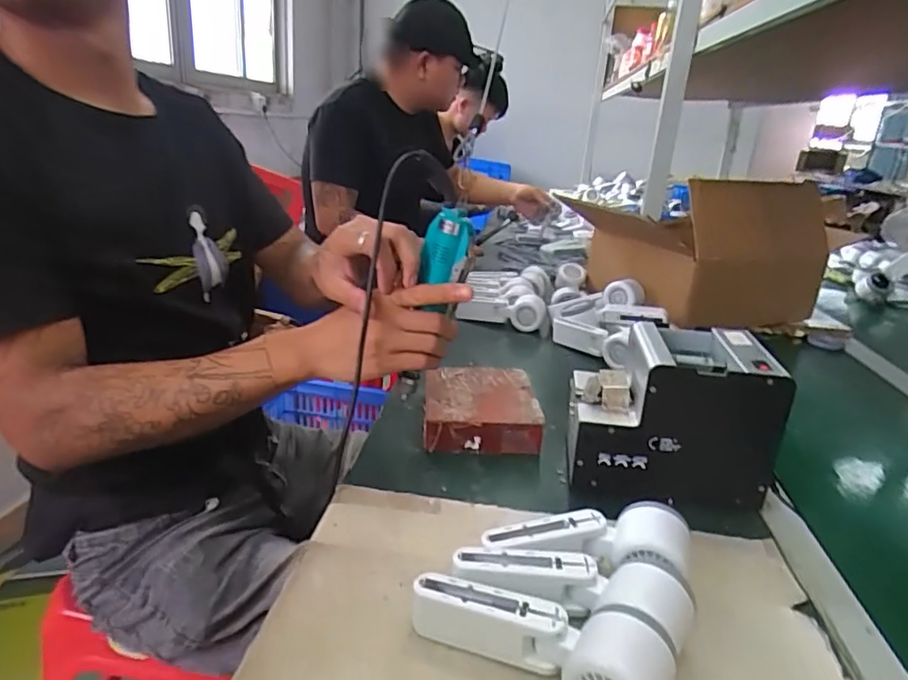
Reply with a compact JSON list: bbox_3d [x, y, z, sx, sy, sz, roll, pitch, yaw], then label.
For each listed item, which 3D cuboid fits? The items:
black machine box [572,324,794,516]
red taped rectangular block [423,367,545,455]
[{"bbox_3d":[0.219,0.069,0.594,0.180,0.144,0.124,7,22,6],"label":"black machine box"},{"bbox_3d":[0.031,0.081,0.688,0.130,0.044,0.139,3,22,-2],"label":"red taped rectangular block"}]

